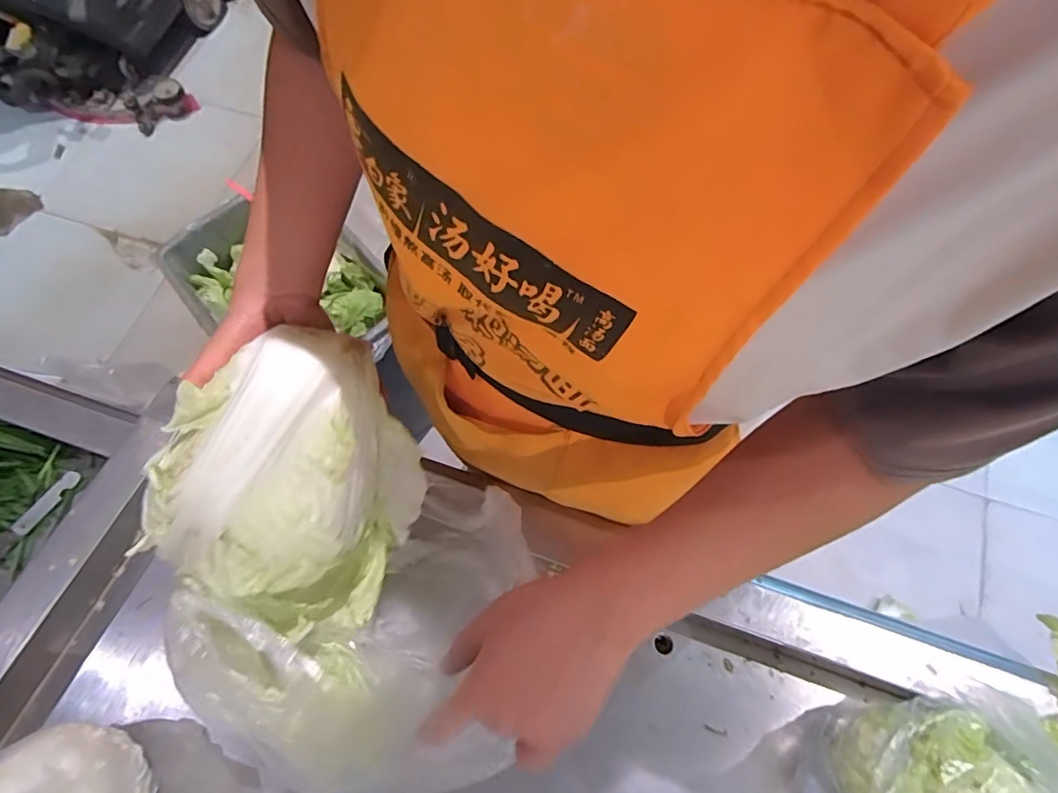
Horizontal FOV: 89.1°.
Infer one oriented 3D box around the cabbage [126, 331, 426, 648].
[{"bbox_3d":[-0.175,0.062,0.417,0.148,0.154,0.189,23,71,11],"label":"cabbage"}]

